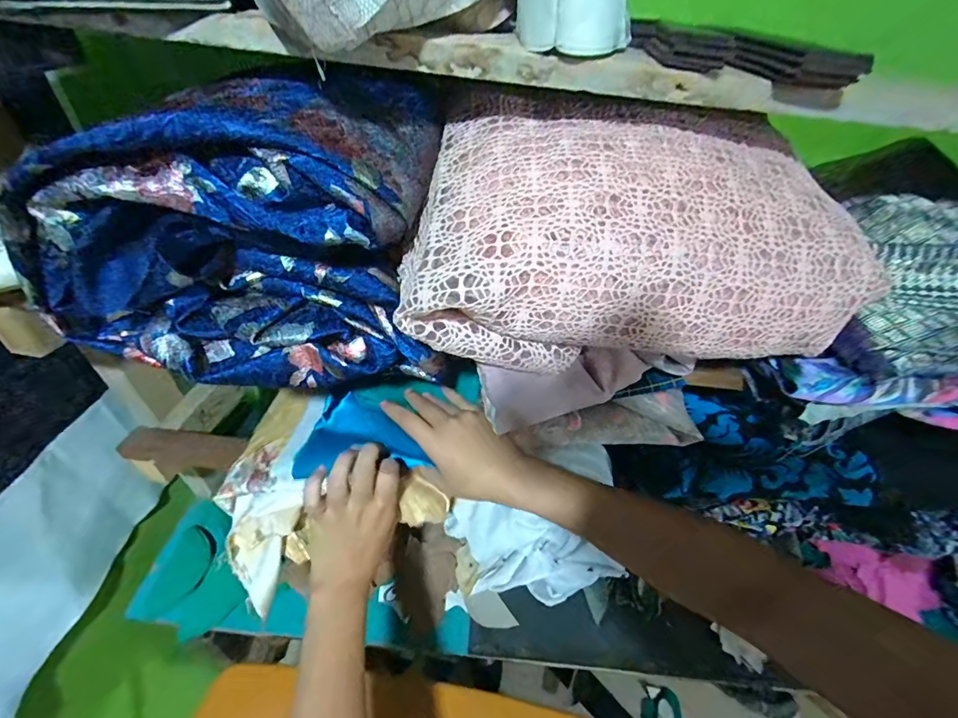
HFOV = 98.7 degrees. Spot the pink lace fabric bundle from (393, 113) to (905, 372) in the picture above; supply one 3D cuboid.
[{"bbox_3d":[0.107,-0.079,0.294,0.302,0.133,0.136,3,42,-4],"label":"pink lace fabric bundle"}]

